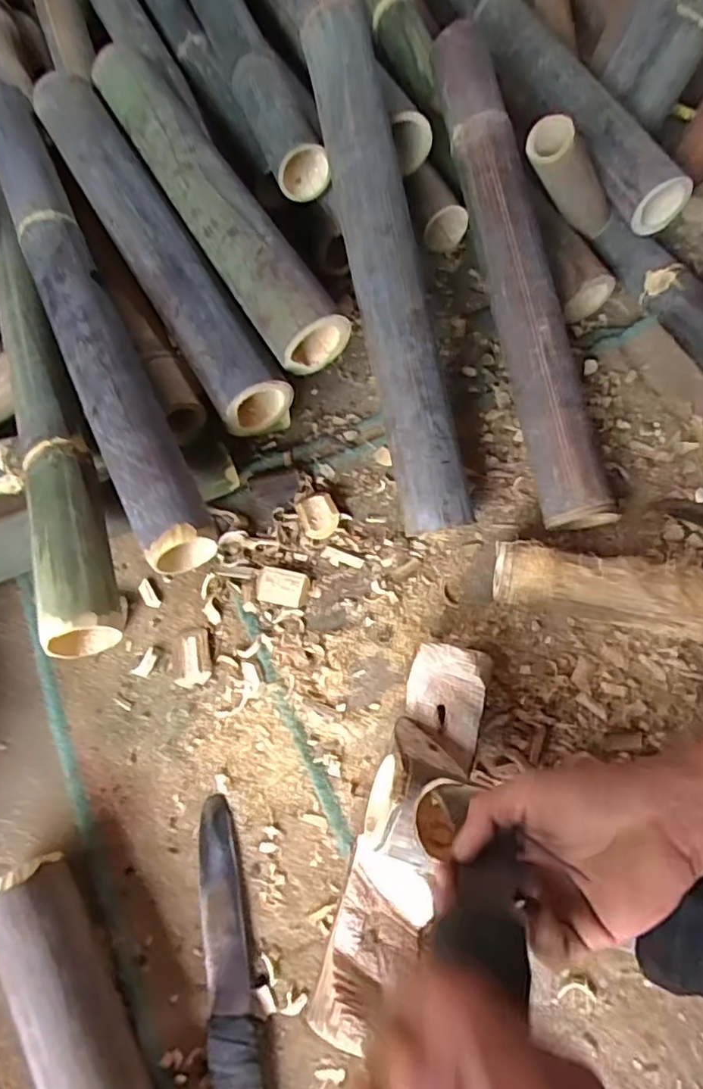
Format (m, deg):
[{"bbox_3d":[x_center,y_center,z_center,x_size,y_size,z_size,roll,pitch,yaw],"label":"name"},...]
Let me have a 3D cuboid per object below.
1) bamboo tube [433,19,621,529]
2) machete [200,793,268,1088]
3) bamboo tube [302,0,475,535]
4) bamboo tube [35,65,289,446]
[{"bbox_3d":[0.184,-0.322,0.664,0.075,0.060,0.624,-10,80,-5],"label":"bamboo tube"},{"bbox_3d":[-0.095,0.337,0.462,0.037,0.018,0.261,-10,63,-5],"label":"machete"},{"bbox_3d":[0.041,-0.281,0.606,0.069,0.057,0.540,-12,89,-6],"label":"bamboo tube"},{"bbox_3d":[-0.218,-0.331,0.653,0.078,0.078,0.475,-30,79,-15],"label":"bamboo tube"}]

